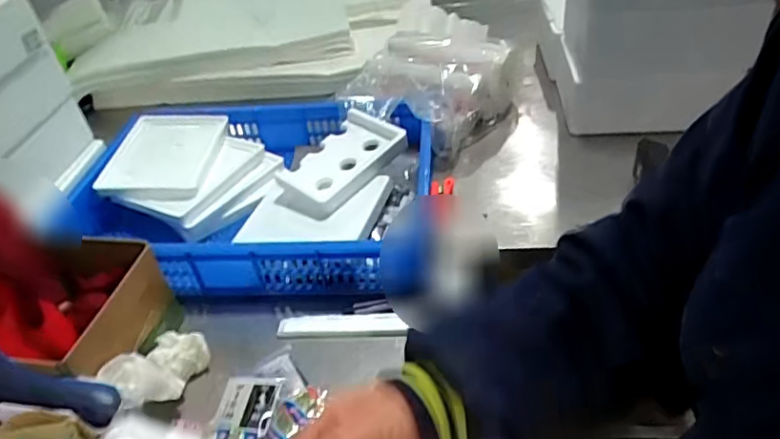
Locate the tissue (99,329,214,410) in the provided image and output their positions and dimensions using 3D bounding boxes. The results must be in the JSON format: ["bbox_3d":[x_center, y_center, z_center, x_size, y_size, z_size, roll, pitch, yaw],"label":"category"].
[{"bbox_3d":[-0.278,0.180,0.664,0.064,0.062,0.138,10,12,19],"label":"tissue"}]

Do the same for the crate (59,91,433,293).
[{"bbox_3d":[-0.245,-0.045,0.882,0.562,0.168,0.321,2,40,11],"label":"crate"}]

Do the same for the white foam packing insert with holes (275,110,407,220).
[{"bbox_3d":[-0.084,-0.092,0.863,0.207,0.057,0.133,-42,70,-10],"label":"white foam packing insert with holes"}]

